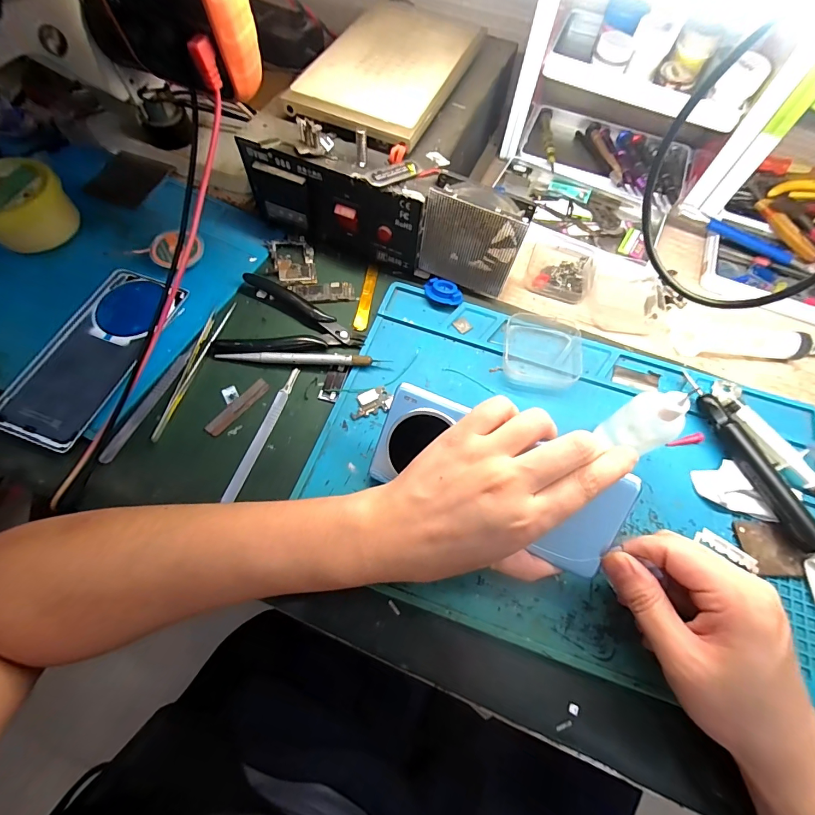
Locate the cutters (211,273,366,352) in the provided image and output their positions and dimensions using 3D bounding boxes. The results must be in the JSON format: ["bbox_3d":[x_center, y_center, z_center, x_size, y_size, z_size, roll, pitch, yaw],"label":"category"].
[{"bbox_3d":[-0.098,-0.074,0.345,0.120,0.008,0.074,13,67,4],"label":"cutters"}]

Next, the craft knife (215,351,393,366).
[{"bbox_3d":[-0.088,-0.042,0.331,0.139,0.009,0.011,1,66,-1],"label":"craft knife"}]

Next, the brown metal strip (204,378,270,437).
[{"bbox_3d":[-0.136,-0.001,0.317,0.015,0.005,0.058,36,70,13],"label":"brown metal strip"}]

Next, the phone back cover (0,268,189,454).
[{"bbox_3d":[-0.256,-0.047,0.323,0.076,0.010,0.163,19,67,6],"label":"phone back cover"}]

